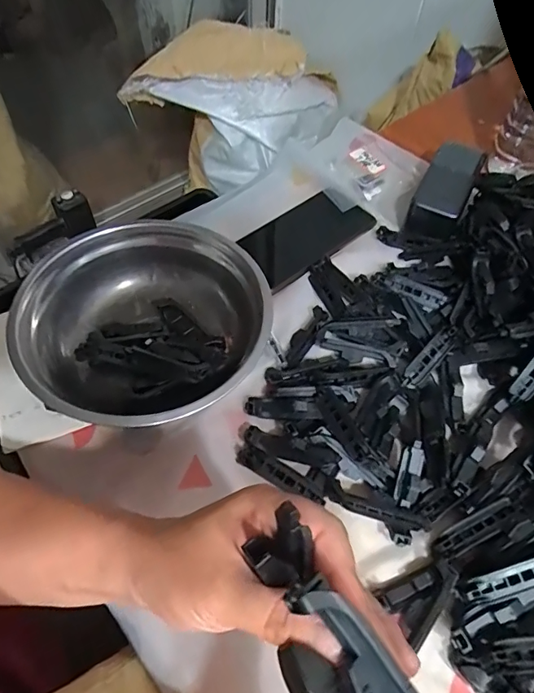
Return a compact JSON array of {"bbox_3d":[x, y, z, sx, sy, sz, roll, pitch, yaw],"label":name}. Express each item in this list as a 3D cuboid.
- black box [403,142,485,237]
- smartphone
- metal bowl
[{"bbox_3d":[0.205,-0.181,0.526,0.054,0.038,0.141,24,59,14],"label":"black box"},{"bbox_3d":[0.043,-0.124,0.509,0.147,0.006,0.081,-35,64,-21],"label":"smartphone"},{"bbox_3d":[-0.101,-0.018,0.403,0.188,0.078,0.202,1,57,-1],"label":"metal bowl"}]

